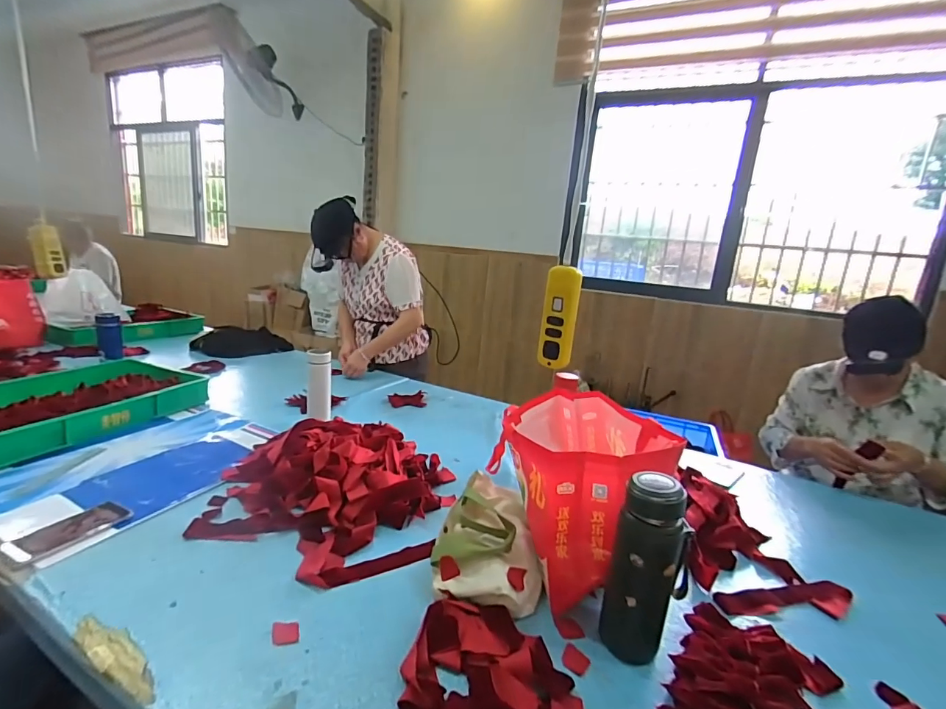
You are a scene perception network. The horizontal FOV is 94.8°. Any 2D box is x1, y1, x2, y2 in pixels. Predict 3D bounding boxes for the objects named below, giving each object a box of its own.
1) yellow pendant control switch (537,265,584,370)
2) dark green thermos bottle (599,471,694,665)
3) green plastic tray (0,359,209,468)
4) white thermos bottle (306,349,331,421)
[{"bbox_3d":[0.163,-0.068,0.807,0.065,0.185,0.036,14,17,32],"label":"yellow pendant control switch"},{"bbox_3d":[0.236,0.287,0.586,0.089,0.252,0.072,13,16,30],"label":"dark green thermos bottle"},{"bbox_3d":[-1.112,0.130,1.185,0.444,0.080,0.589,10,14,19],"label":"green plastic tray"},{"bbox_3d":[-0.443,0.087,1.255,0.067,0.191,0.067,1,14,-16],"label":"white thermos bottle"}]

